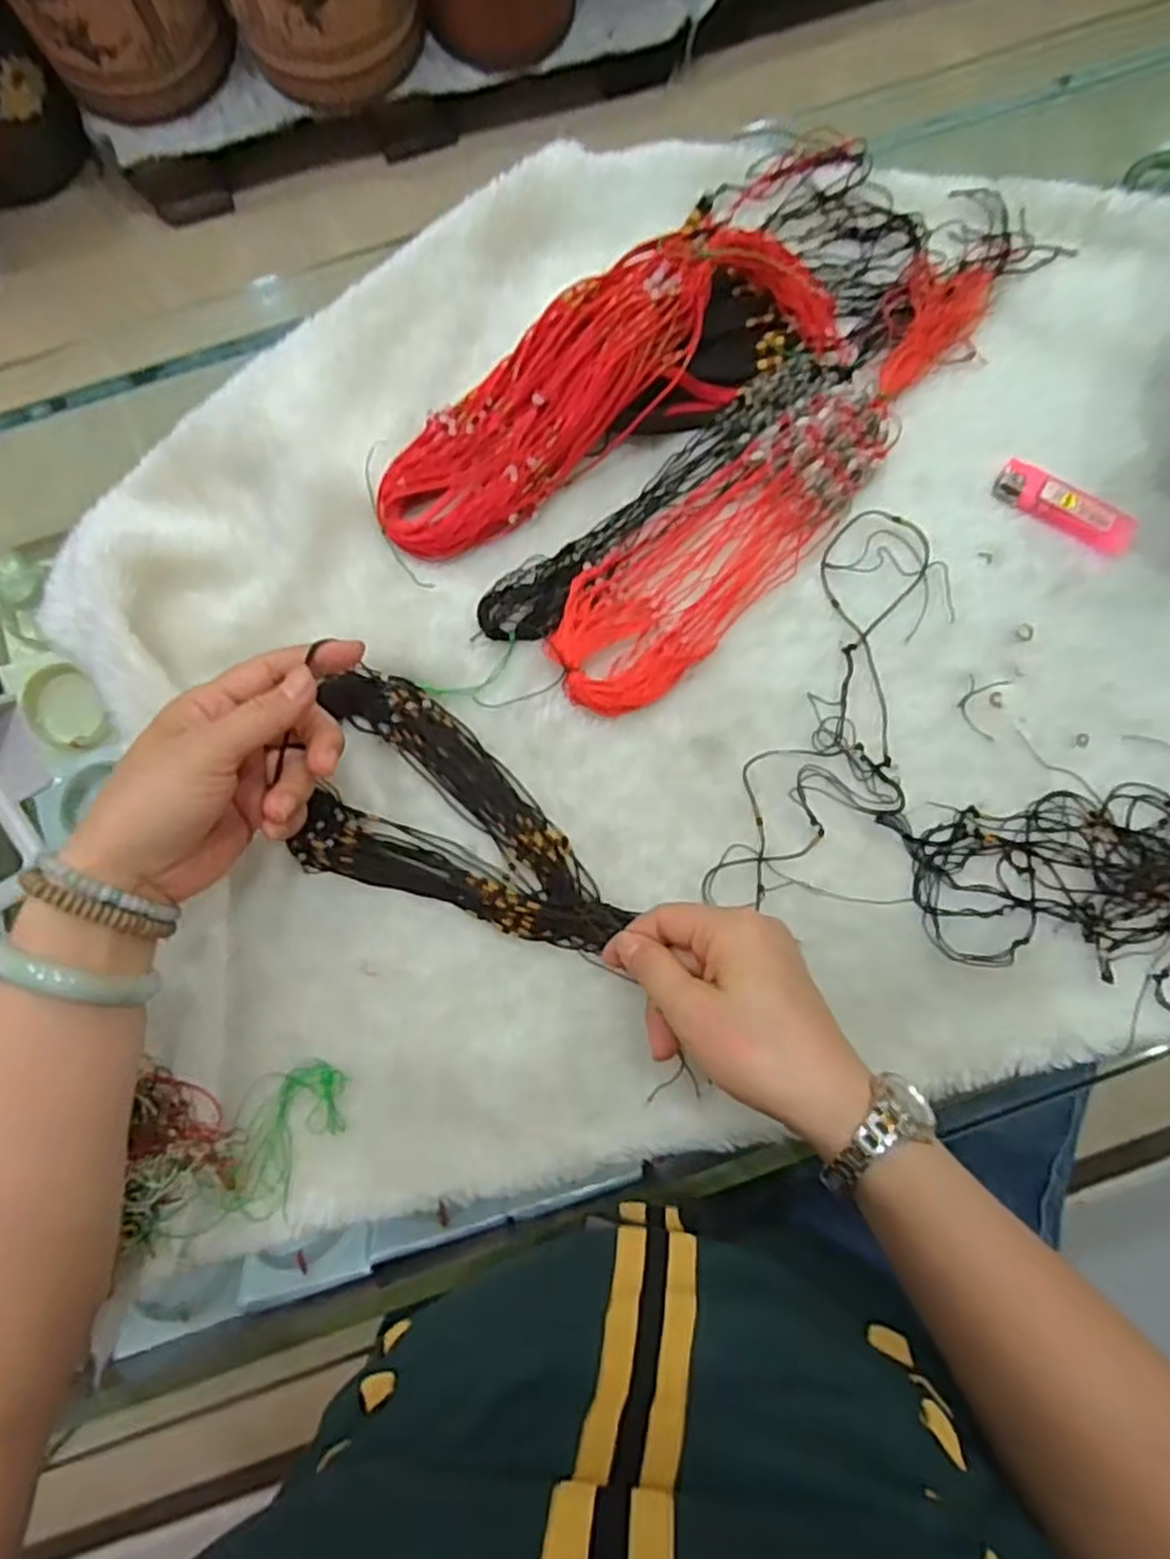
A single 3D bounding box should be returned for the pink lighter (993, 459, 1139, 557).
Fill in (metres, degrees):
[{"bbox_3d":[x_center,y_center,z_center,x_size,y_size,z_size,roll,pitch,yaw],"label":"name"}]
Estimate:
[{"bbox_3d":[0.272,-0.154,0.446,0.079,0.015,0.023,32,84,3],"label":"pink lighter"}]

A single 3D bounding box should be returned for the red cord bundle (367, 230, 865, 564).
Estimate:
[{"bbox_3d":[0.008,-0.221,0.432,0.273,0.044,0.087,-28,84,-3],"label":"red cord bundle"}]

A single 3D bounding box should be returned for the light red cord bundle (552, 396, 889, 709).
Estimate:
[{"bbox_3d":[0.076,-0.129,0.438,0.225,0.023,0.079,-40,85,-4],"label":"light red cord bundle"}]

